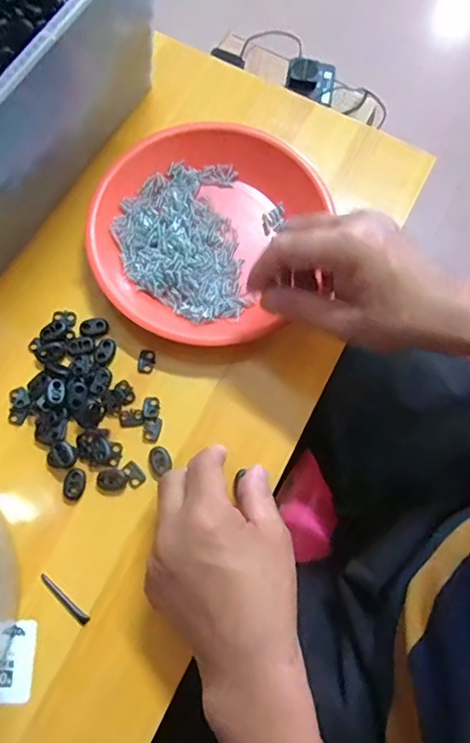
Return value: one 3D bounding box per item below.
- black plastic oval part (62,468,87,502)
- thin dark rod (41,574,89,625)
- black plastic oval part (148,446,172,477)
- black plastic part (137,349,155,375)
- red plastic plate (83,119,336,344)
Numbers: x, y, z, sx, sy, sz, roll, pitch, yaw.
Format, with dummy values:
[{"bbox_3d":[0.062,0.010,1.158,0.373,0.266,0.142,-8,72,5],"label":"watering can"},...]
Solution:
[{"bbox_3d":[-0.115,0.080,0.365,0.014,0.004,0.022,13,73,2],"label":"black plastic oval part"},{"bbox_3d":[-0.116,0.155,0.346,0.044,0.004,0.006,40,76,10],"label":"thin dark rod"},{"bbox_3d":[-0.055,0.065,0.372,0.015,0.004,0.020,-30,76,-10],"label":"black plastic oval part"},{"bbox_3d":[-0.069,-0.008,0.394,0.013,0.004,0.020,7,73,1],"label":"black plastic part"},{"bbox_3d":[-0.025,-0.115,0.411,0.178,0.030,0.187,0,73,-1],"label":"red plastic plate"}]

